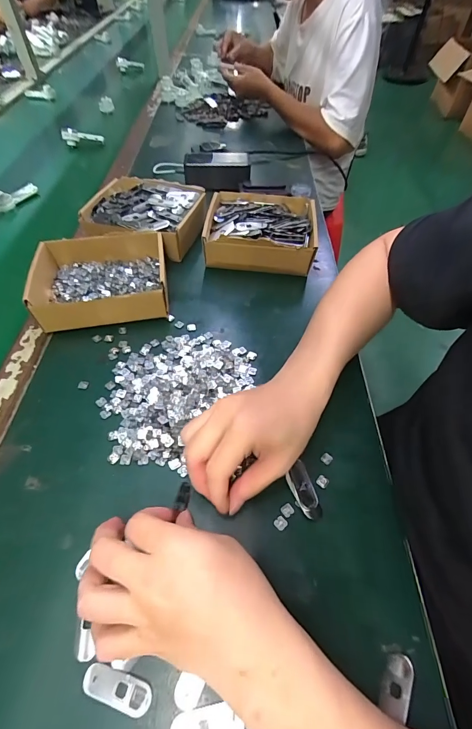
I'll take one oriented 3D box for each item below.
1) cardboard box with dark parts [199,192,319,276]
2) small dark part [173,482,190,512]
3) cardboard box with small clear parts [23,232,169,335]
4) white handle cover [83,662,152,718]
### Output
[{"bbox_3d":[0.039,-0.215,0.538,0.172,0.056,0.154,4,53,3],"label":"cardboard box with dark parts"},{"bbox_3d":[-0.050,0.125,0.313,0.011,0.006,0.027,9,41,6],"label":"small dark part"},{"bbox_3d":[-0.184,-0.118,0.461,0.172,0.055,0.147,-9,54,-8],"label":"cardboard box with small clear parts"},{"bbox_3d":[-0.084,0.230,0.235,0.050,0.004,0.019,14,55,10],"label":"white handle cover"}]

